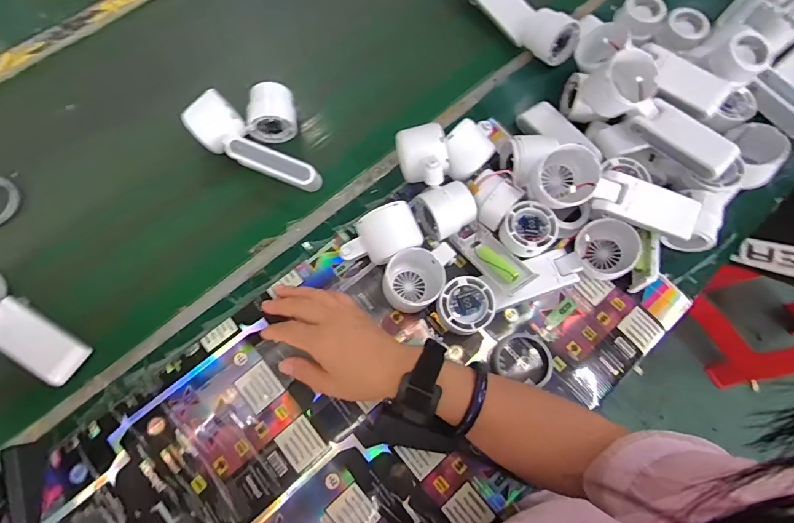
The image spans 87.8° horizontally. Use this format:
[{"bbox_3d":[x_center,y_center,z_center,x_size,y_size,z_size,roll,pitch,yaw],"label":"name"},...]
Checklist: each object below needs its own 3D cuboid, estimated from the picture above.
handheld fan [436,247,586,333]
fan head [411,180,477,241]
[{"bbox_3d":[0.114,0.027,0.426,0.159,0.043,0.050,-24,74,-10],"label":"handheld fan"},{"bbox_3d":[0.053,-0.055,0.442,0.051,0.044,0.057,-27,74,-11],"label":"fan head"}]

